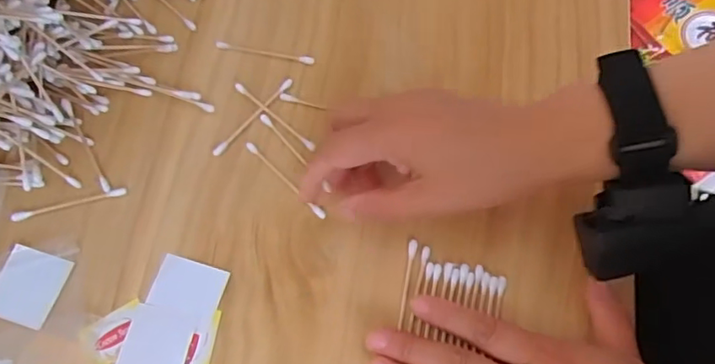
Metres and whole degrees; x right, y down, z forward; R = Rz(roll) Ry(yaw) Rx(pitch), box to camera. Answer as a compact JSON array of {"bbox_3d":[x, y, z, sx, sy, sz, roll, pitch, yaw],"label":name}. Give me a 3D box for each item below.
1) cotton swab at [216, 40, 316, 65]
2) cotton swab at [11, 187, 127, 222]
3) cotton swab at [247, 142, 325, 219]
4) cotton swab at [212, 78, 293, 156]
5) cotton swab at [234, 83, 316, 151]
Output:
[{"bbox_3d":[-0.065,-0.091,0.389,0.071,0.004,0.007,12,68,7],"label":"cotton swab"},{"bbox_3d":[-0.184,0.013,0.352,0.072,0.004,0.006,-14,67,-4],"label":"cotton swab"},{"bbox_3d":[-0.046,-0.002,0.353,0.073,0.004,0.006,42,75,17],"label":"cotton swab"},{"bbox_3d":[-0.070,-0.045,0.371,0.006,0.004,0.073,39,74,17],"label":"cotton swab"},{"bbox_3d":[-0.055,-0.044,0.369,0.073,0.004,0.006,40,74,17],"label":"cotton swab"}]

